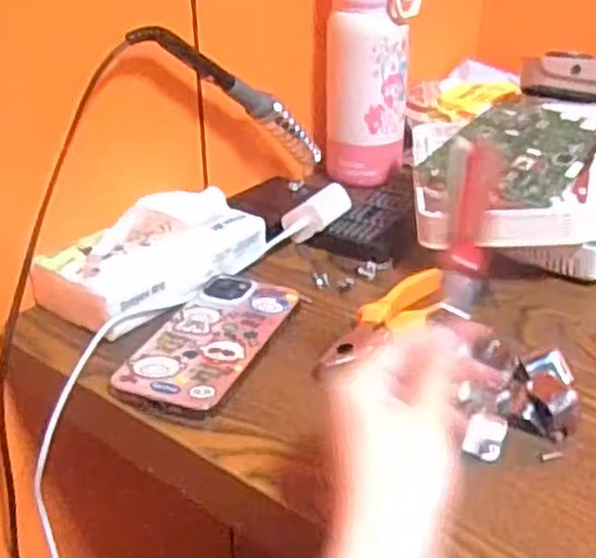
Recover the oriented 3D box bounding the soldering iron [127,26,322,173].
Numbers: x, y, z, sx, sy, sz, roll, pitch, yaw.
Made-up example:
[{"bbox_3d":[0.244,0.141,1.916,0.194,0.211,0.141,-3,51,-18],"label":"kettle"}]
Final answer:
[{"bbox_3d":[-0.045,-0.146,0.639,0.022,0.031,0.231,29,1,42],"label":"soldering iron"}]

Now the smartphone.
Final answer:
[{"bbox_3d":[-0.056,0.040,0.519,0.072,0.015,0.146,10,31,19],"label":"smartphone"}]

